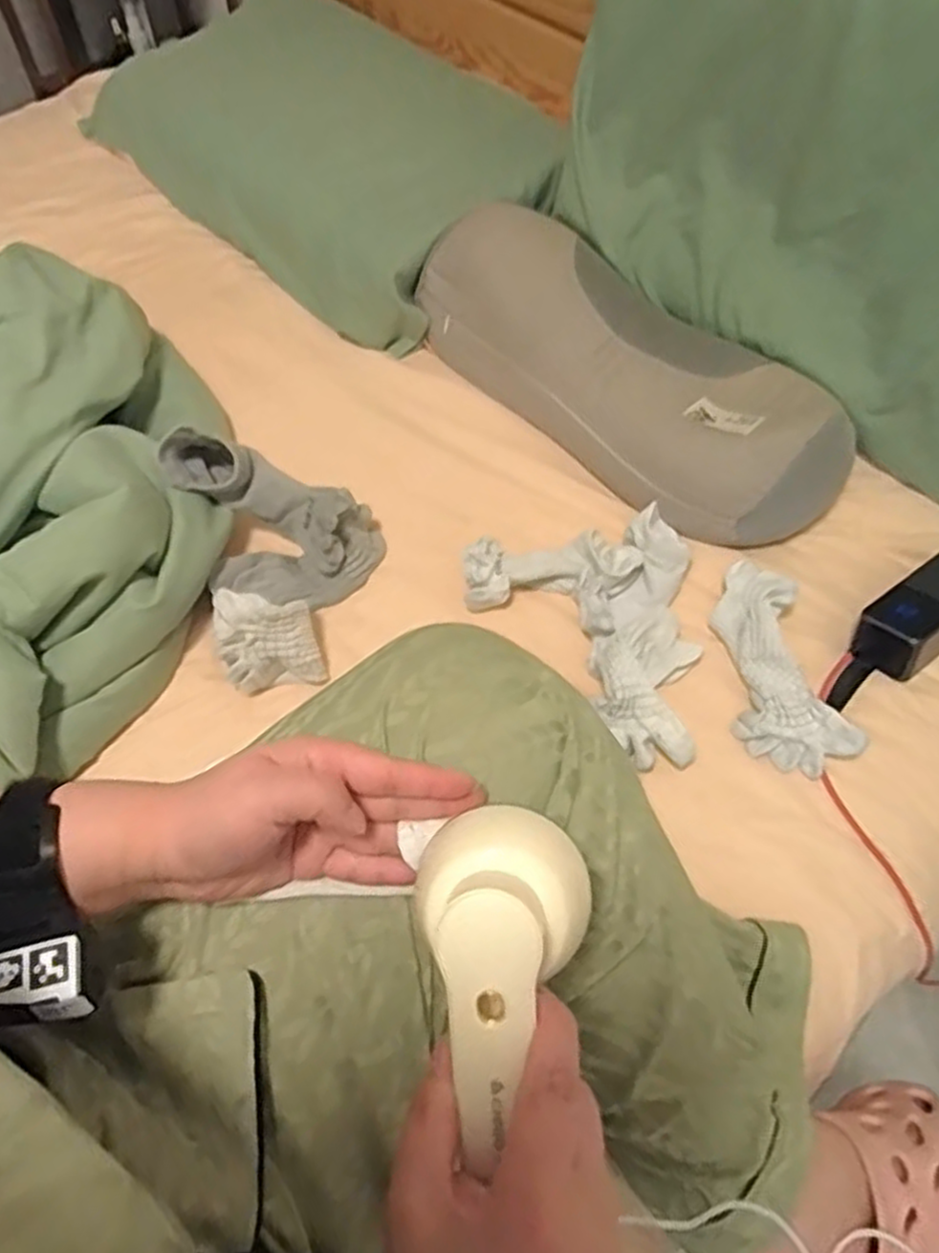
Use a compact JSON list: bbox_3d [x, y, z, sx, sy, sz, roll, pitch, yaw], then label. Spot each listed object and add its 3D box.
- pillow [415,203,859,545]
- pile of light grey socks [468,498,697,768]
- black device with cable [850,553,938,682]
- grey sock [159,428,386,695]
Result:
[{"bbox_3d":[0.155,-0.261,0.742,0.199,0.113,0.454,-32,64,-20],"label":"pillow"},{"bbox_3d":[0.101,0.005,0.619,0.194,0.049,0.231,-4,58,-4],"label":"pile of light grey socks"},{"bbox_3d":[0.389,-0.013,0.633,0.151,0.040,0.064,-32,64,-20],"label":"black device with cable"},{"bbox_3d":[-0.156,-0.075,0.646,0.157,0.103,0.219,-19,61,-13],"label":"grey sock"}]

